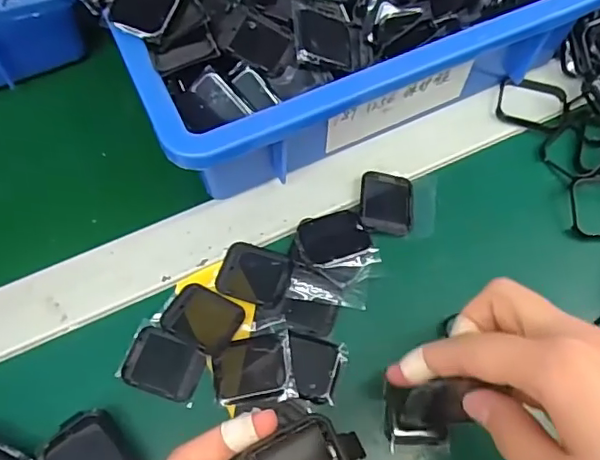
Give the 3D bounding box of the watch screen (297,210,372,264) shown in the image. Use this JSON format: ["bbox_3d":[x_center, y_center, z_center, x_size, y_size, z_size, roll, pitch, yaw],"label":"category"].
[{"bbox_3d":[0.020,0.004,0.326,0.038,0.004,0.029,-22,68,-10],"label":"watch screen"}]

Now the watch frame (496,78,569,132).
[{"bbox_3d":[0.155,-0.084,0.370,0.045,0.007,0.037,18,67,7],"label":"watch frame"}]

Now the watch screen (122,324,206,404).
[{"bbox_3d":[-0.072,0.071,0.295,0.040,0.004,0.031,17,66,7],"label":"watch screen"}]

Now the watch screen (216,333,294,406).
[{"bbox_3d":[-0.024,0.074,0.296,0.039,0.004,0.032,-7,66,-4],"label":"watch screen"}]

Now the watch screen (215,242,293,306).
[{"bbox_3d":[-0.026,0.025,0.317,0.039,0.004,0.031,17,67,7],"label":"watch screen"}]

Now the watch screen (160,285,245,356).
[{"bbox_3d":[-0.053,0.048,0.306,0.040,0.004,0.031,25,68,10],"label":"watch screen"}]

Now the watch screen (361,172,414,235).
[{"bbox_3d":[0.053,-0.016,0.338,0.032,0.007,0.039,5,66,2],"label":"watch screen"}]

